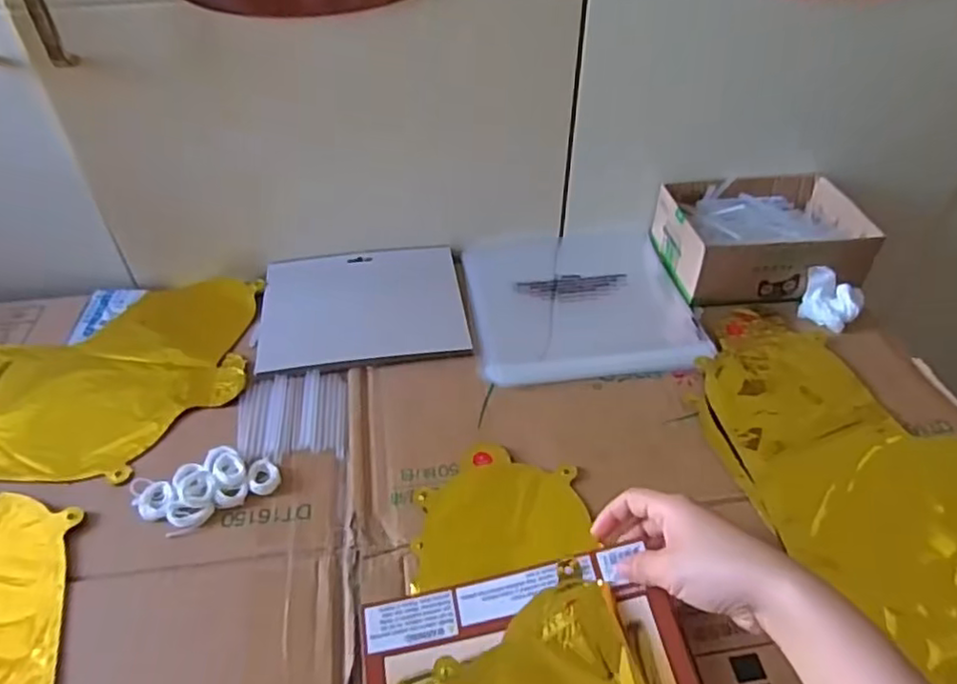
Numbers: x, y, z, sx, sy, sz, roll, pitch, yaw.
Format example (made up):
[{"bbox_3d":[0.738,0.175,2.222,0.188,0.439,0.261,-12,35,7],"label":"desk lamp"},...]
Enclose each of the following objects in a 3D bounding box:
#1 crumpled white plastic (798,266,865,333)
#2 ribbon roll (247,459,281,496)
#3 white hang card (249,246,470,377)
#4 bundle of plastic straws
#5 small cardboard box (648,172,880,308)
[{"bbox_3d":[0.338,-0.044,0.617,0.053,0.034,0.048,17,46,17],"label":"crumpled white plastic"},{"bbox_3d":[-0.161,0.101,0.487,0.022,0.007,0.028,-15,46,-15],"label":"ribbon roll"},{"bbox_3d":[-0.112,-0.038,0.635,0.190,0.007,0.158,-8,44,-8],"label":"white hang card"},{"bbox_3d":[-0.151,0.059,0.535,0.084,0.007,0.105,-9,45,-9],"label":"bundle of plastic straws"},{"bbox_3d":[0.289,-0.108,0.664,0.188,0.059,0.136,-5,44,-6],"label":"small cardboard box"}]

